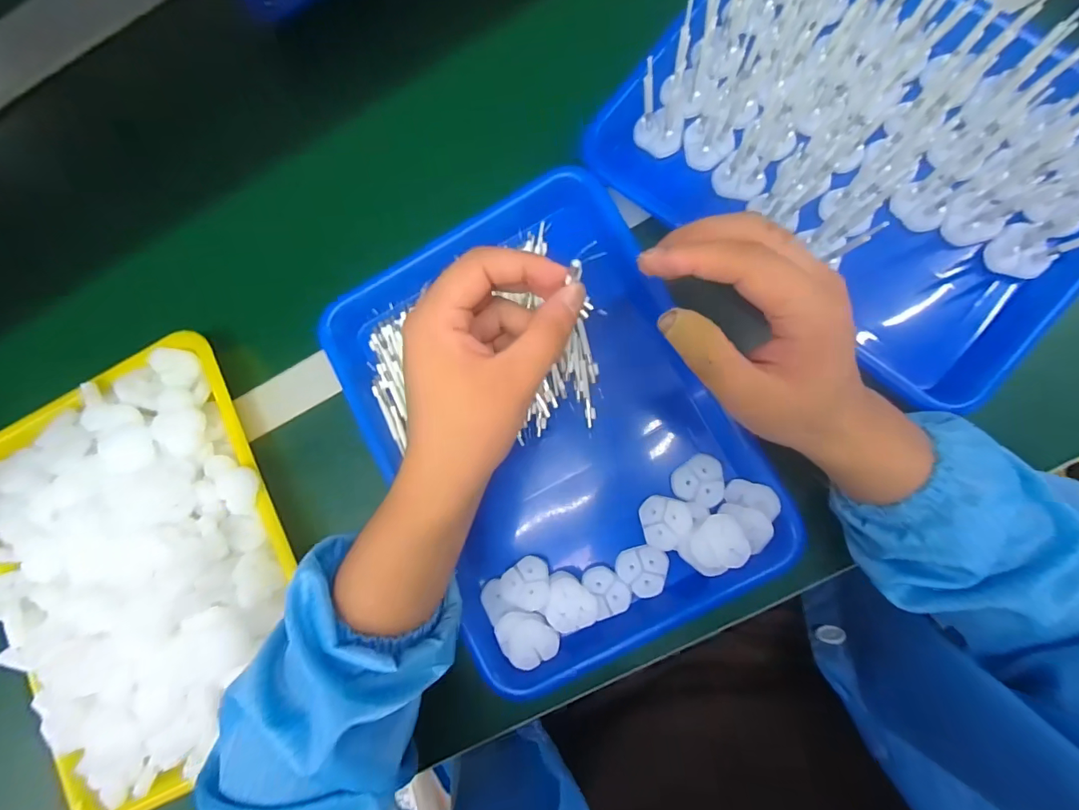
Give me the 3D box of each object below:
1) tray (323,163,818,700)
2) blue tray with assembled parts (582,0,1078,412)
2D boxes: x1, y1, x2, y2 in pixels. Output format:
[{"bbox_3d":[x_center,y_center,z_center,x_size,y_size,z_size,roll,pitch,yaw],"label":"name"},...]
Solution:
[{"bbox_3d":[0.003,0.017,0.350,0.247,0.030,0.332,-30,82,4],"label":"tray"},{"bbox_3d":[0.232,-0.184,0.336,0.334,0.083,0.247,39,91,9],"label":"blue tray with assembled parts"}]

